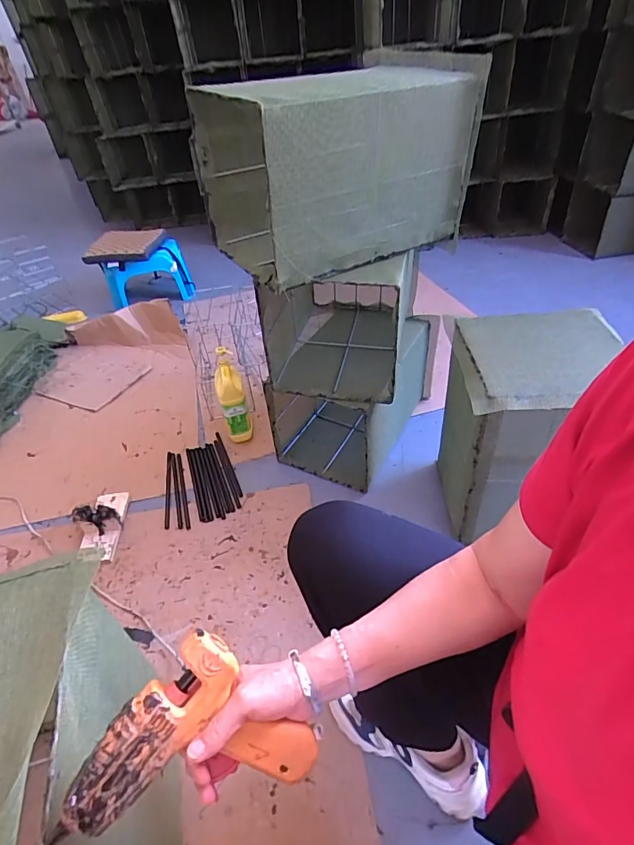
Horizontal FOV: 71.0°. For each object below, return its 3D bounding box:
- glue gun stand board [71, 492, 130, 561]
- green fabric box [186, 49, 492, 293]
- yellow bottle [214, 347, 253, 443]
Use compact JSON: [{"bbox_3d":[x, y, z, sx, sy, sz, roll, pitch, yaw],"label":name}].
[{"bbox_3d":[-0.519,0.229,1.060,0.094,0.077,0.196,-9,42,-6],"label":"glue gun stand board"},{"bbox_3d":[0.031,-0.480,0.840,0.436,0.269,0.308,-28,46,-24],"label":"green fabric box"},{"bbox_3d":[-0.236,-0.070,1.237,0.074,0.250,0.125,-14,43,-11],"label":"yellow bottle"}]

